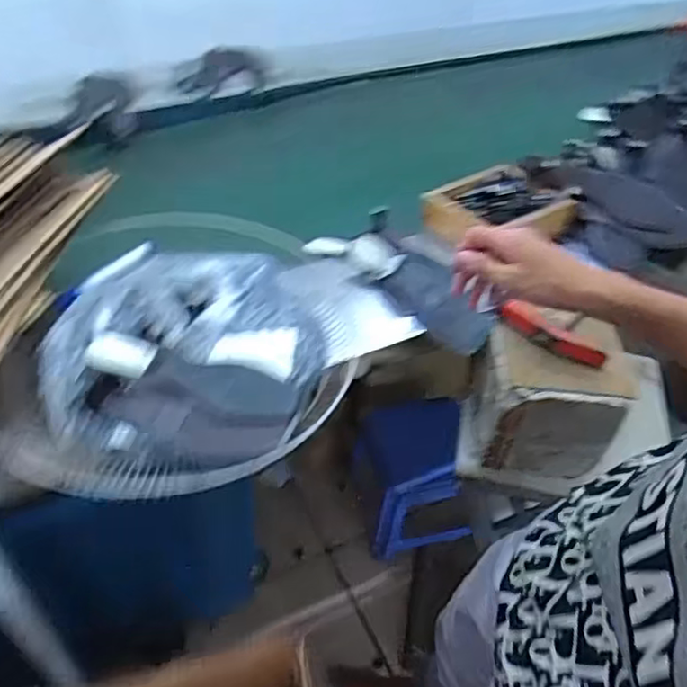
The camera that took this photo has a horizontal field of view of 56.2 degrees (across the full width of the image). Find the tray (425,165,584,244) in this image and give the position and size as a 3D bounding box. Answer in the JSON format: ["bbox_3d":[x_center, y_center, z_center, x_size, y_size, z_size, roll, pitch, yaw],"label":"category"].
[{"bbox_3d":[0.242,-0.210,1.007,0.215,0.057,0.133,-20,49,-22],"label":"tray"}]

